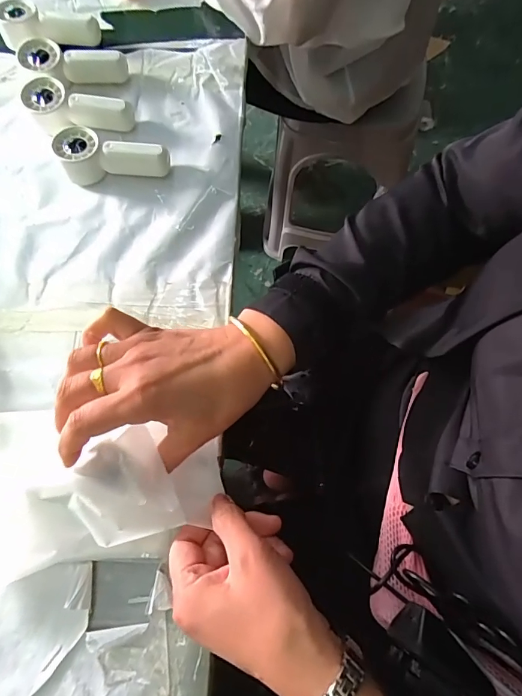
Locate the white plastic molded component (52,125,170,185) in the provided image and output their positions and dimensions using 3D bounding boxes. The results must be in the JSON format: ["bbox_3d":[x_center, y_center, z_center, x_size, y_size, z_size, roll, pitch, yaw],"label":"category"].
[{"bbox_3d":[-0.149,-0.186,0.425,0.106,0.032,0.045,11,72,4],"label":"white plastic molded component"}]

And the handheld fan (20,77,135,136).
[{"bbox_3d":[-0.189,-0.254,0.448,0.106,0.033,0.042,-3,71,-1],"label":"handheld fan"}]

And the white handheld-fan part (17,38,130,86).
[{"bbox_3d":[-0.203,-0.311,0.467,0.108,0.036,0.036,-9,71,-3],"label":"white handheld-fan part"}]

